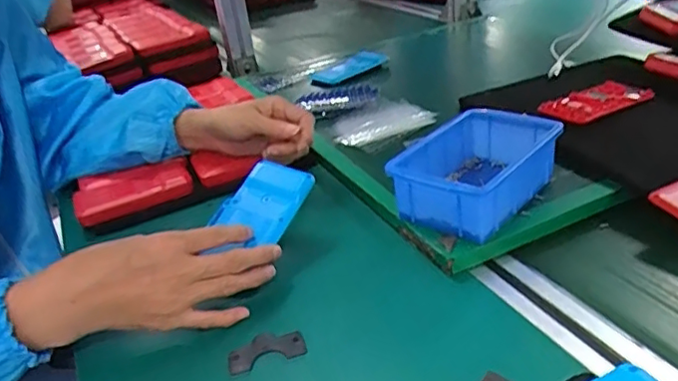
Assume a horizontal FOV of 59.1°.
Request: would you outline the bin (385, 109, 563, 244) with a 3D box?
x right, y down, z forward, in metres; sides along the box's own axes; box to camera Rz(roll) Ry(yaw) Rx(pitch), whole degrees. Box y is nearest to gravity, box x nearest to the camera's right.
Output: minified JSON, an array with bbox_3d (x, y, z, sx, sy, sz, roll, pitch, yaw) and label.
[{"bbox_3d":[0.122,-0.015,0.527,0.098,0.057,0.150,21,39,41],"label":"bin"}]

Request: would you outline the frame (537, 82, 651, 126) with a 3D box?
[{"bbox_3d":[0.277,-0.094,0.652,0.123,0.018,0.065,-22,32,-25],"label":"frame"}]

